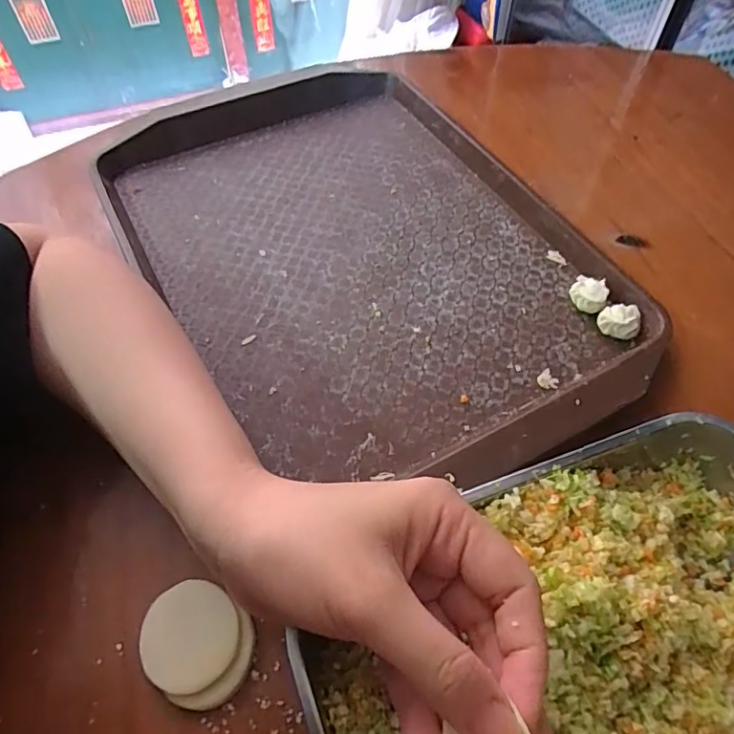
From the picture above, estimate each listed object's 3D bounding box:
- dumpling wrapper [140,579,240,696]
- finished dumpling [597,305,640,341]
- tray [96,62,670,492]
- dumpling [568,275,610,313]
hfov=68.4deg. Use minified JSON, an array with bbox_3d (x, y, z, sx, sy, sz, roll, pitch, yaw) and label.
[{"bbox_3d":[-0.086,0.131,0.262,0.045,0.009,0.047,1,56,-1],"label":"dumpling wrapper"},{"bbox_3d":[0.167,-0.029,0.357,0.024,0.019,0.018,5,56,2],"label":"finished dumpling"},{"bbox_3d":[-0.007,-0.096,0.399,0.281,0.026,0.404,-25,60,-17],"label":"tray"},{"bbox_3d":[0.153,-0.050,0.374,0.024,0.018,0.022,1,56,-1],"label":"dumpling"}]

